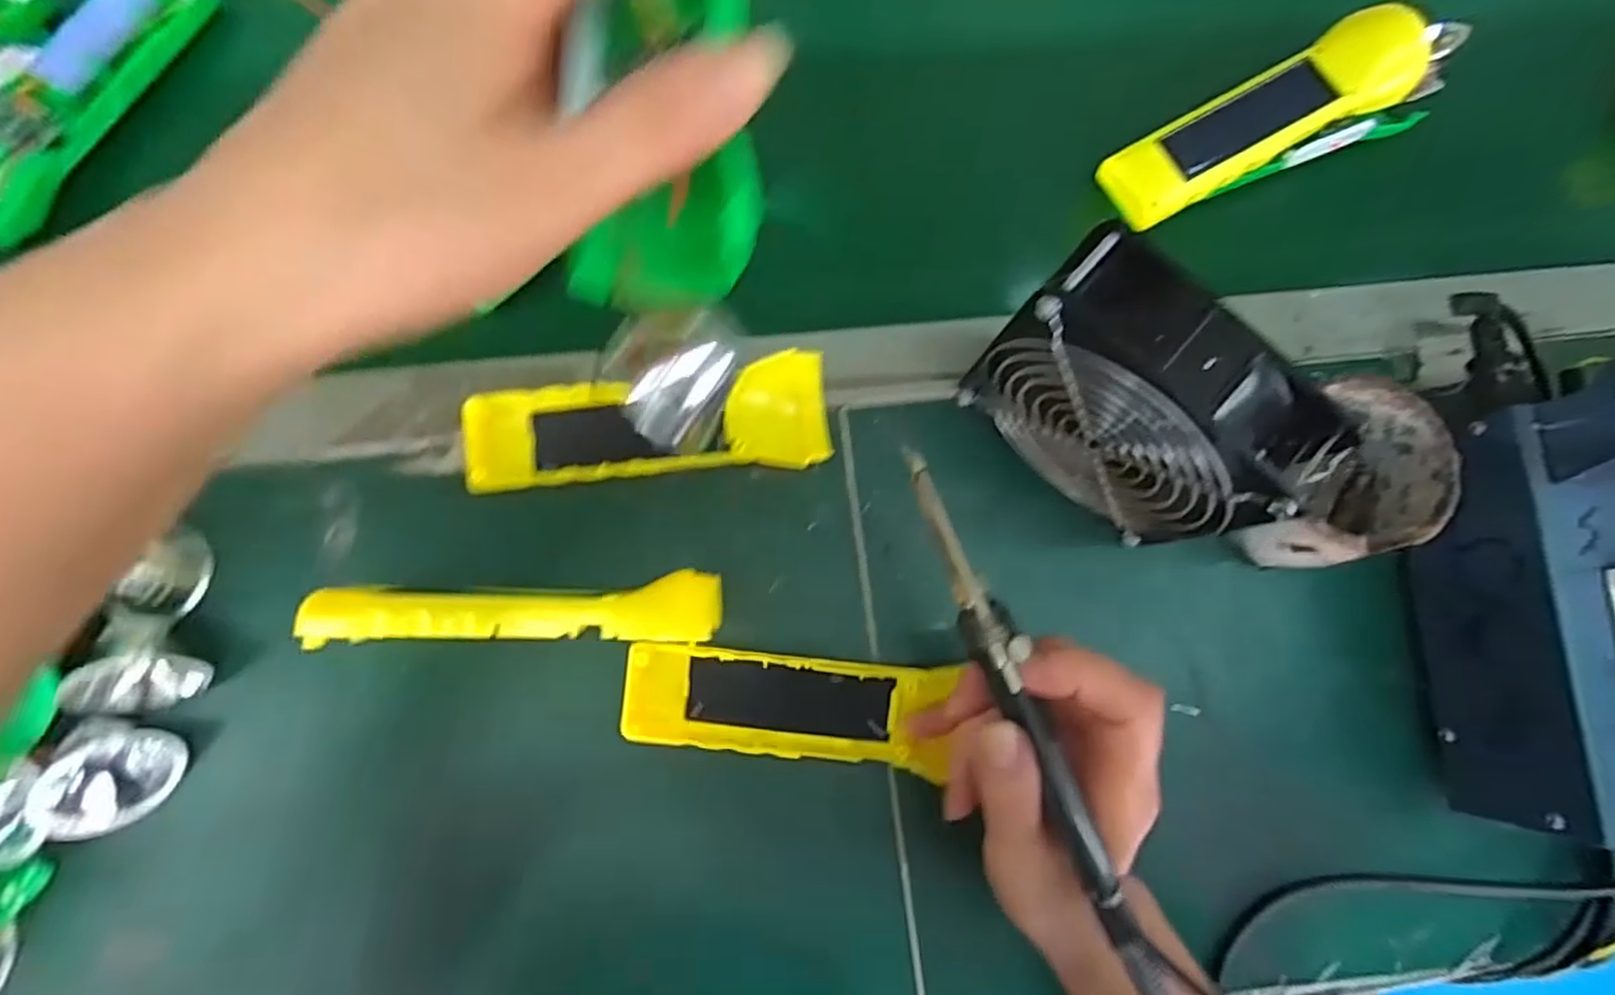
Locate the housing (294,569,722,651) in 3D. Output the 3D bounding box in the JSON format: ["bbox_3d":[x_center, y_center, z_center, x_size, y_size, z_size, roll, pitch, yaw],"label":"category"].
[{"bbox_3d":[-0.119,0.048,0.306,0.161,0.047,0.027,0,78,-5],"label":"housing"}]

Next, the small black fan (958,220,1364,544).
[{"bbox_3d":[0.130,-0.034,0.303,0.116,0.123,0.046,42,78,5],"label":"small black fan"}]

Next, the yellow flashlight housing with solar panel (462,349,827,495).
[{"bbox_3d":[-0.071,-0.033,0.334,0.162,0.028,0.049,-4,78,-5],"label":"yellow flashlight housing with solar panel"}]

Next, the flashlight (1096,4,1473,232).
[{"bbox_3d":[0.254,-0.202,0.368,0.209,0.042,0.053,-22,84,-7],"label":"flashlight"}]

